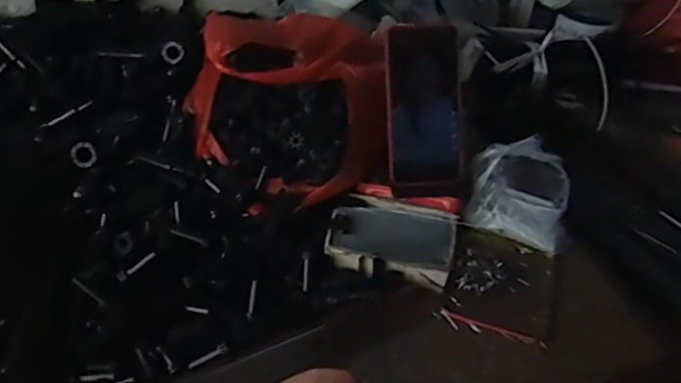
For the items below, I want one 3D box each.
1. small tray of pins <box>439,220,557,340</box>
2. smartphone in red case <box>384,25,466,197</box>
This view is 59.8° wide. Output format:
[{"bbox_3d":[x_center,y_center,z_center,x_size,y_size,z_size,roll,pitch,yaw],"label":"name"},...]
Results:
[{"bbox_3d":[0.161,0.084,0.596,0.098,0.023,0.116,15,45,13],"label":"small tray of pins"},{"bbox_3d":[0.086,-0.087,0.612,0.080,0.164,0.010,-8,13,-2],"label":"smartphone in red case"}]

